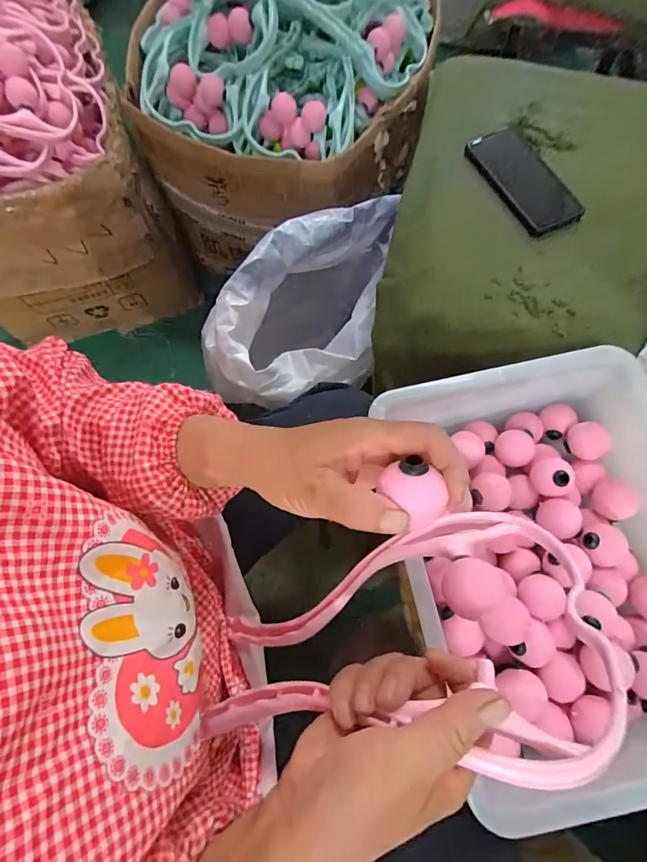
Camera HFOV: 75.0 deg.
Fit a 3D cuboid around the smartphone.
[{"bbox_3d":[0.254,-0.321,0.537,0.083,0.012,0.161,-28,77,-6],"label":"smartphone"}]

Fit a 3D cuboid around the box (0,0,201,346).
[{"bbox_3d":[-0.611,-0.517,0.863,0.468,0.545,0.466,-19,71,-6],"label":"box"}]

